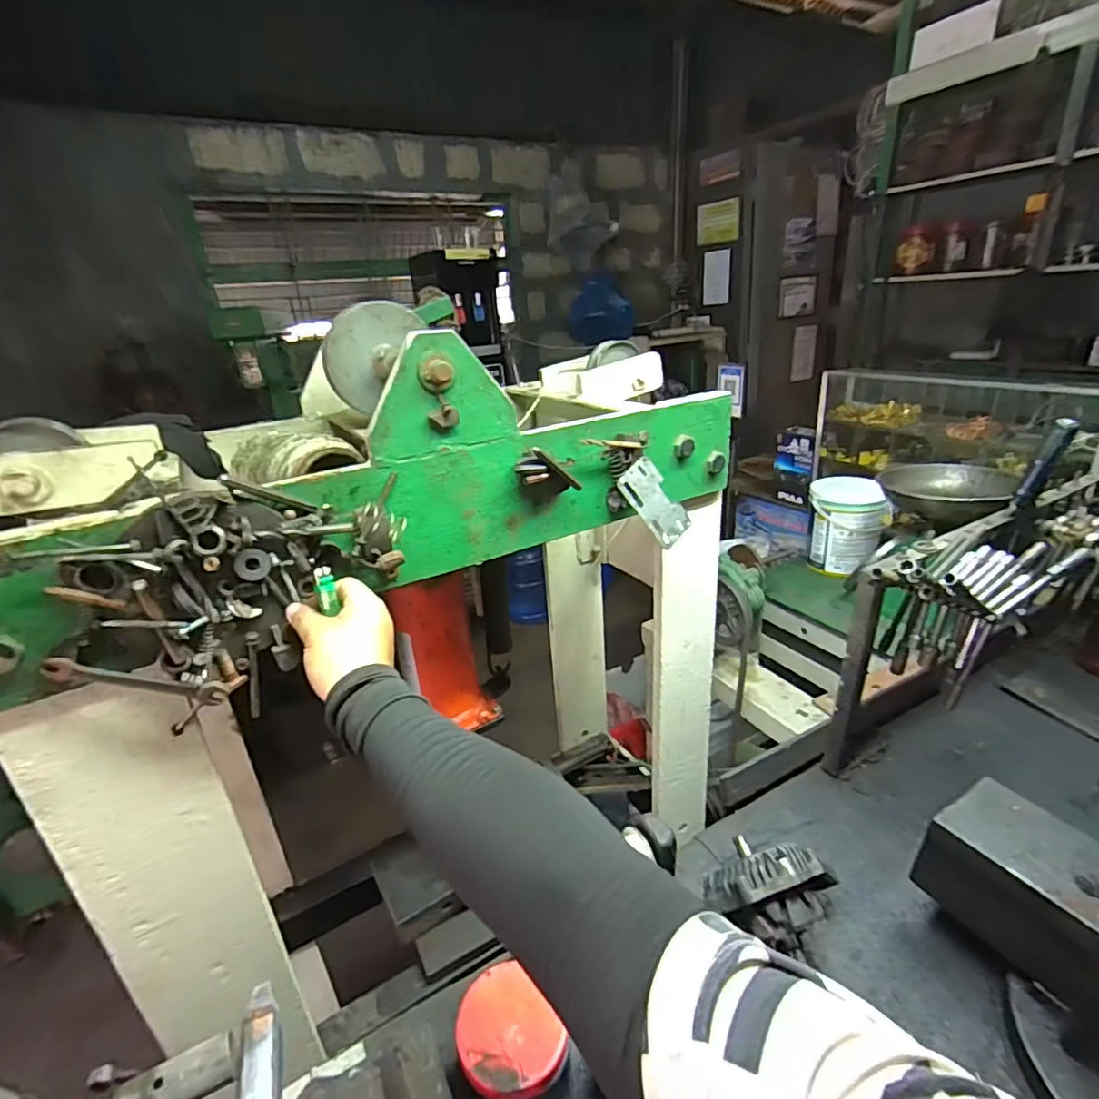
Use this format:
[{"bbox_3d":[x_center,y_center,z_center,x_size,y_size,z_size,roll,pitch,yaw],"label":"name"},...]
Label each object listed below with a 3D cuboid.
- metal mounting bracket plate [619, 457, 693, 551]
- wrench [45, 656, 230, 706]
[{"bbox_3d":[0.121,-0.053,0.652,0.051,0.100,0.007,-40,17,-13],"label":"metal mounting bracket plate"},{"bbox_3d":[-0.312,0.101,0.438,0.115,0.022,0.011,19,14,-27],"label":"wrench"}]

